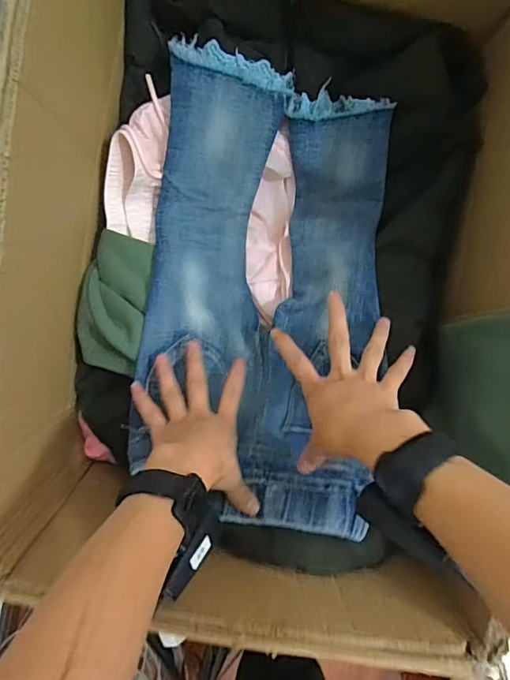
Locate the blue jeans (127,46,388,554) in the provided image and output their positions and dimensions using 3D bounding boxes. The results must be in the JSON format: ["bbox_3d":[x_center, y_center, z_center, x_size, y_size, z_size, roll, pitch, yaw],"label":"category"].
[{"bbox_3d":[0.017,-0.067,0.533,0.260,0.127,0.508,6,75,-7],"label":"blue jeans"}]

